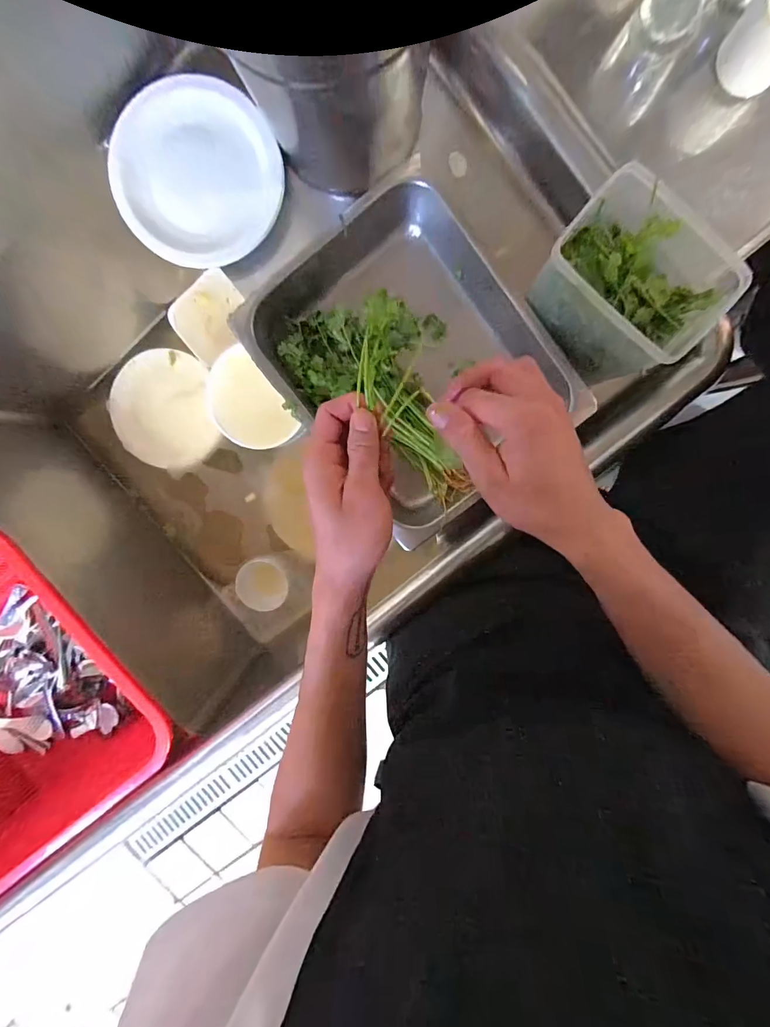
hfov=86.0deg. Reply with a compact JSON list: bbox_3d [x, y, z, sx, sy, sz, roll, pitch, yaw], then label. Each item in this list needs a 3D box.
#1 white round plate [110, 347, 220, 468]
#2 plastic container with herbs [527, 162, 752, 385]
[{"bbox_3d":[-0.434,-0.205,0.813,0.207,0.017,0.219,0,97,2],"label":"white round plate"},{"bbox_3d":[0.215,-0.203,0.384,0.094,0.100,0.137,-42,94,7],"label":"plastic container with herbs"}]

